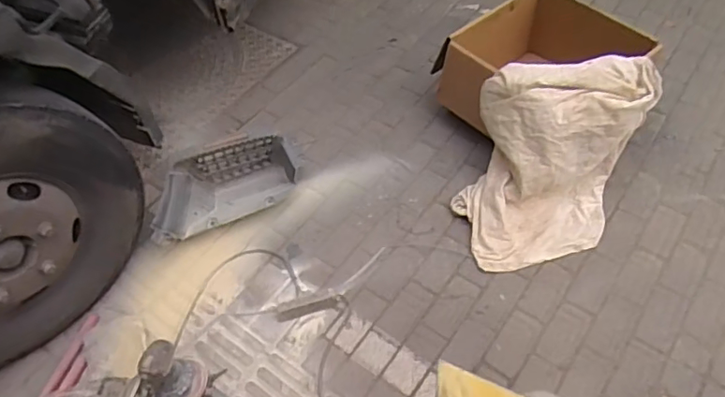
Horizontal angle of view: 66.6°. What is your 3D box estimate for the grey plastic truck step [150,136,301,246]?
[{"bbox_3d":[-0.453,-0.044,1.817,0.509,0.157,0.228,-28,56,-15],"label":"grey plastic truck step"}]

